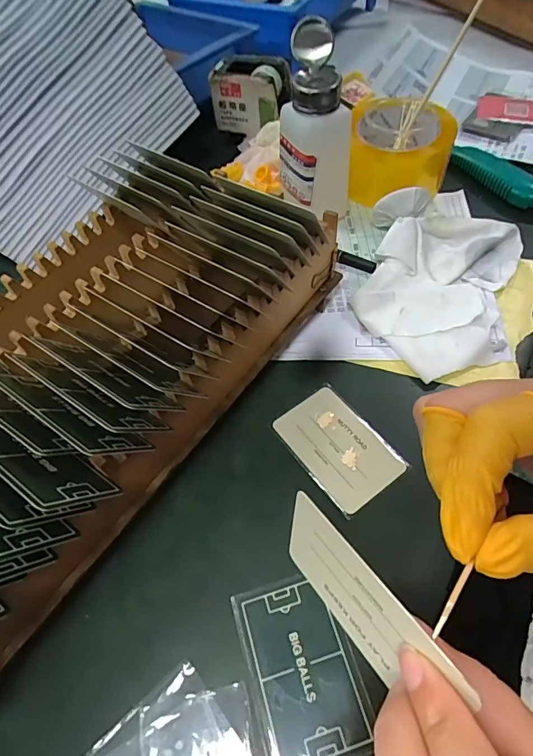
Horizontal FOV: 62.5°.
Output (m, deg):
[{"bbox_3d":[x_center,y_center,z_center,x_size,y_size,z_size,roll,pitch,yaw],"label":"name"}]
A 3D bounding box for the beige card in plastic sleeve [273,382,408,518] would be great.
[{"bbox_3d":[0.049,0.047,0.308,0.056,0.004,0.086,-33,61,-18],"label":"beige card in plastic sleeve"}]

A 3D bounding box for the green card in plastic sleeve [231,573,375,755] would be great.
[{"bbox_3d":[0.018,0.157,0.240,0.055,0.004,0.087,-15,57,-7],"label":"green card in plastic sleeve"}]

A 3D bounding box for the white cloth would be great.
[{"bbox_3d":[0.146,-0.082,0.372,0.111,0.027,0.177,20,60,16],"label":"white cloth"}]

